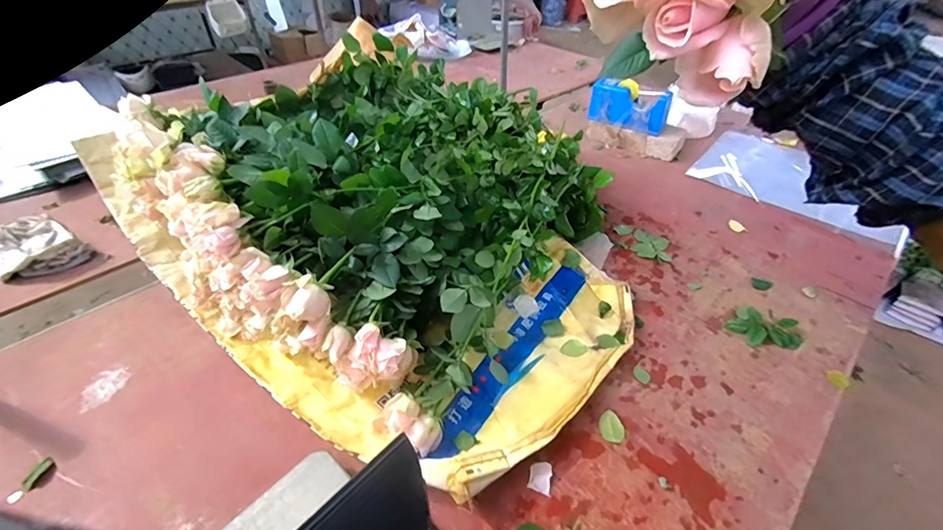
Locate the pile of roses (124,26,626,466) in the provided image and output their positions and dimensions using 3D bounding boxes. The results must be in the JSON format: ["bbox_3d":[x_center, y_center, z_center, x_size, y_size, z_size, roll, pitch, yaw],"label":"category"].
[{"bbox_3d":[-0.134,-0.143,0.740,0.582,0.253,0.631,22,46,23],"label":"pile of roses"}]

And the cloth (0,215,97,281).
[{"bbox_3d":[-0.858,-0.037,0.817,0.226,0.050,0.128,23,45,23],"label":"cloth"}]

